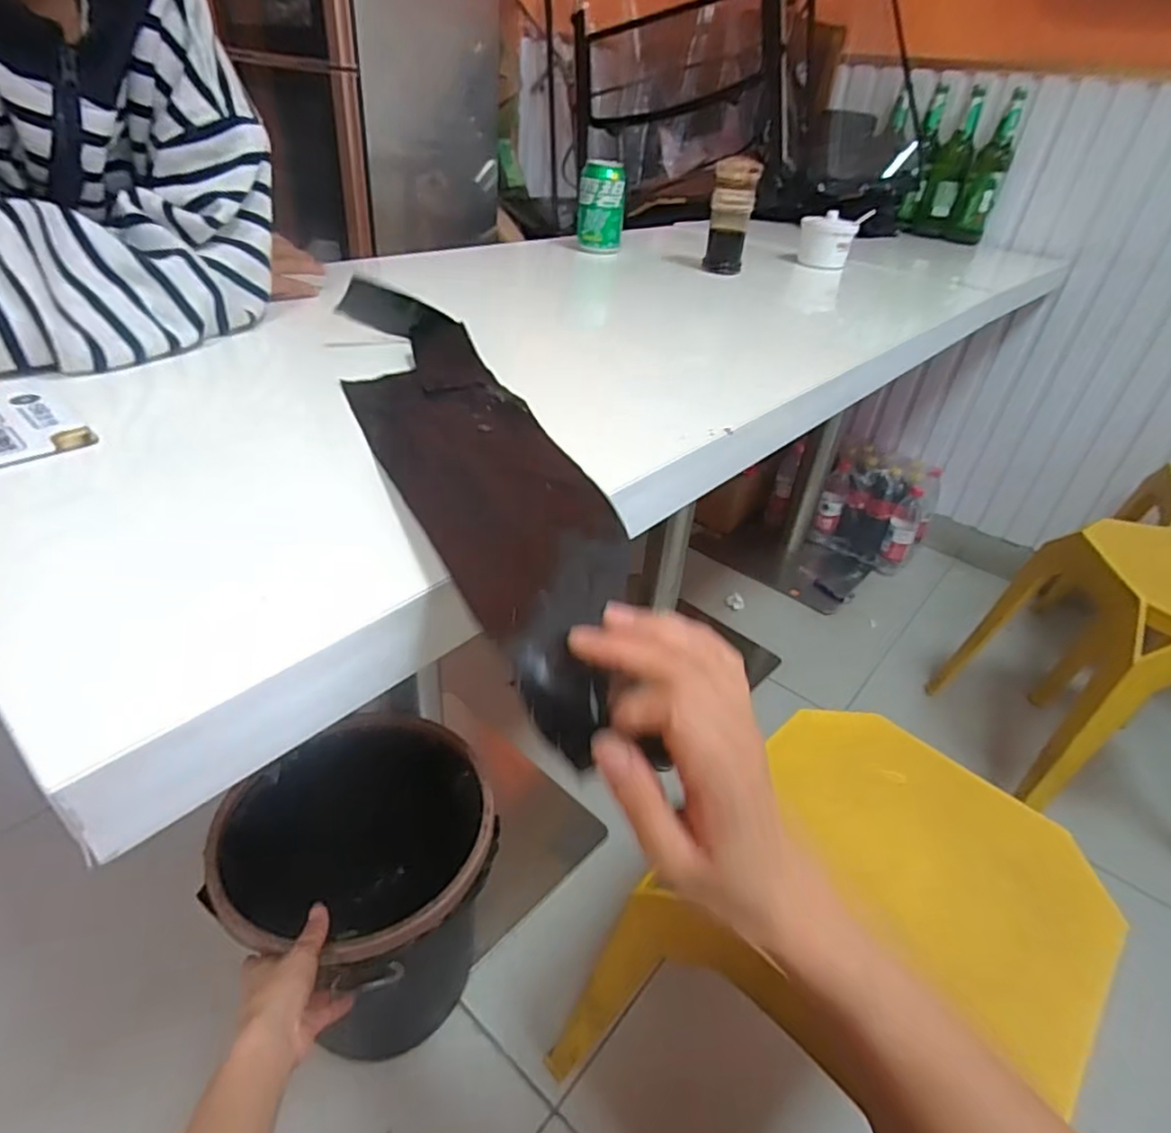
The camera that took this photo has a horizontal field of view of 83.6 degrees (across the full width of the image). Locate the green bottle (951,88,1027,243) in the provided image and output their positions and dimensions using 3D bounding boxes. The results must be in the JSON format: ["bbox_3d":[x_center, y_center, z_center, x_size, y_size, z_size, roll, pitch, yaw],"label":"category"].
[{"bbox_3d":[0.881,-0.865,1.425,0.079,0.270,0.079,22,38,21],"label":"green bottle"}]

